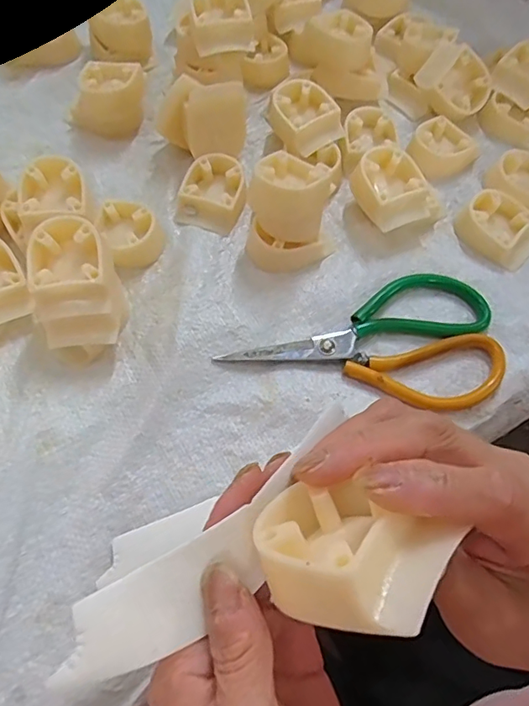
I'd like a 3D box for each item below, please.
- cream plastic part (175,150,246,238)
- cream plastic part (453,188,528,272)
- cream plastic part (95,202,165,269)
[{"bbox_3d":[-0.038,-0.125,0.403,0.050,0.021,0.057,19,64,6],"label":"cream plastic part"},{"bbox_3d":[0.183,-0.098,0.400,0.060,0.021,0.049,41,69,16],"label":"cream plastic part"},{"bbox_3d":[-0.098,-0.089,0.383,0.042,0.020,0.052,-22,67,-13],"label":"cream plastic part"}]

